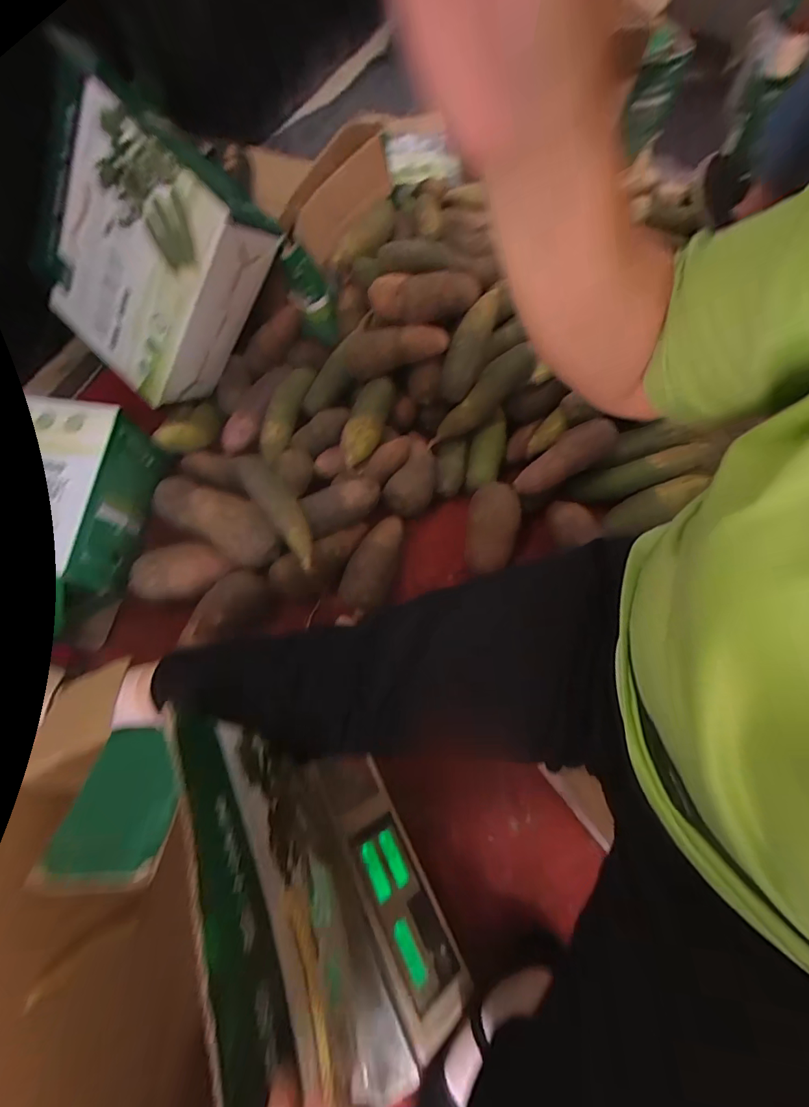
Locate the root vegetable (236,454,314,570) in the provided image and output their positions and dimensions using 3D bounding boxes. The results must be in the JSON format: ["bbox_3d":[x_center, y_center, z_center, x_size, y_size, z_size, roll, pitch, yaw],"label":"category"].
[{"bbox_3d":[-0.200,-0.076,0.705,0.058,0.047,0.250,-33,68,-16],"label":"root vegetable"}]

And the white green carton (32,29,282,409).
[{"bbox_3d":[-0.436,-0.480,0.729,0.348,0.364,0.093,44,33,-6],"label":"white green carton"}]

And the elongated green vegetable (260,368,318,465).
[{"bbox_3d":[-0.219,-0.254,0.811,0.056,0.055,0.190,15,64,7],"label":"elongated green vegetable"}]

